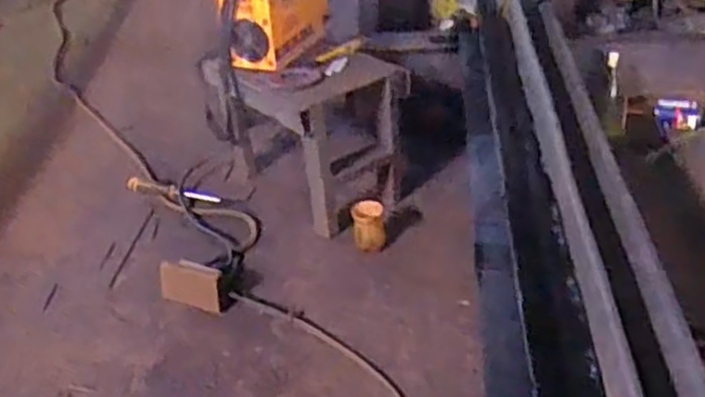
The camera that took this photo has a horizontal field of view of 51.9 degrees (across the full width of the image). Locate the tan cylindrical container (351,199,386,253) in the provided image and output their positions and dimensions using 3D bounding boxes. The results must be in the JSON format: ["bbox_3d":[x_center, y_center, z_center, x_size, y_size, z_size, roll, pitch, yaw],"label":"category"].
[{"bbox_3d":[0.031,0.054,1.358,0.065,0.103,0.059,-5,34,4],"label":"tan cylindrical container"}]

